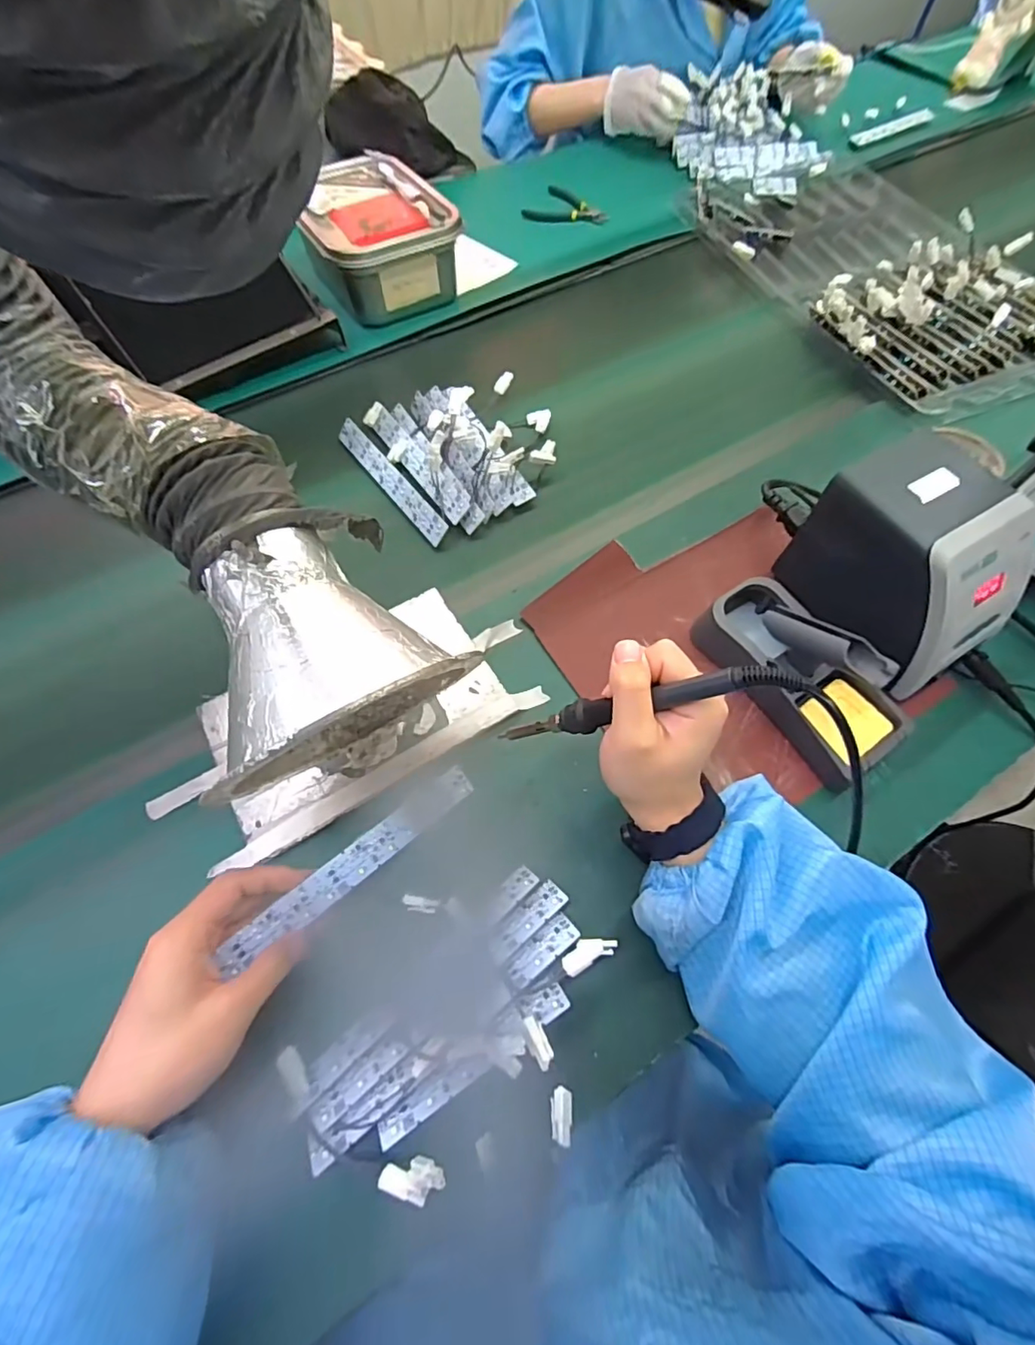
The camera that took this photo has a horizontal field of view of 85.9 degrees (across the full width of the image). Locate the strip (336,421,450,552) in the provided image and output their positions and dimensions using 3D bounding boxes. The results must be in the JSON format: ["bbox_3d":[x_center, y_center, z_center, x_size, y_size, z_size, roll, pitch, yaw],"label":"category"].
[{"bbox_3d":[-0.128,-0.196,0.561,0.025,0.008,0.185,-43,68,7],"label":"strip"}]

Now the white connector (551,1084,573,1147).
[{"bbox_3d":[0.025,0.251,0.314,0.012,0.005,0.026,2,44,2],"label":"white connector"}]

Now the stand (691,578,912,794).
[{"bbox_3d":[0.219,-0.007,0.424,0.084,0.081,0.167,-34,67,-16],"label":"stand"}]

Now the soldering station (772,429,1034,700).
[{"bbox_3d":[0.304,-0.082,0.437,0.112,0.128,0.147,-32,67,-15],"label":"soldering station"}]

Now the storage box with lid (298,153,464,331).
[{"bbox_3d":[-0.185,-0.554,0.706,0.165,0.096,0.239,-23,65,-11],"label":"storage box with lid"}]

